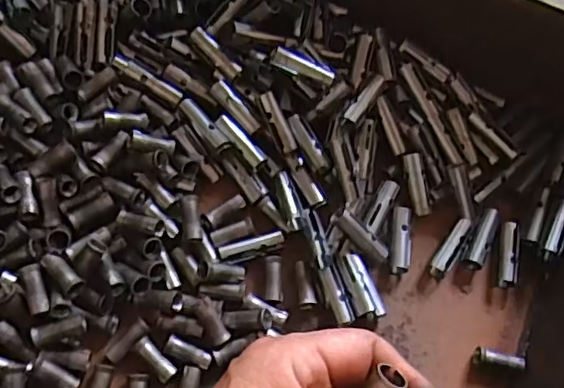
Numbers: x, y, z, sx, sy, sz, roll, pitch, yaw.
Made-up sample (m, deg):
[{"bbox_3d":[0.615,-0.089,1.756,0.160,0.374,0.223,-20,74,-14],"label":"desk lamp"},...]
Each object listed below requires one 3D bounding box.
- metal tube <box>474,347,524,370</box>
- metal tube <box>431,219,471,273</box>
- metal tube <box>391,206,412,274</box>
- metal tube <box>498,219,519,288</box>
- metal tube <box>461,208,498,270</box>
[{"bbox_3d":[0.115,0.087,0.321,0.026,0.005,0.009,5,62,21],"label":"metal tube"},{"bbox_3d":[0.097,0.030,0.347,0.009,0.007,0.037,33,68,15],"label":"metal tube"},{"bbox_3d":[0.069,0.027,0.348,0.011,0.012,0.038,7,63,3],"label":"metal tube"},{"bbox_3d":[0.130,0.034,0.350,0.009,0.011,0.038,13,64,6],"label":"metal tube"},{"bbox_3d":[0.116,0.026,0.352,0.012,0.010,0.037,26,66,12],"label":"metal tube"}]

